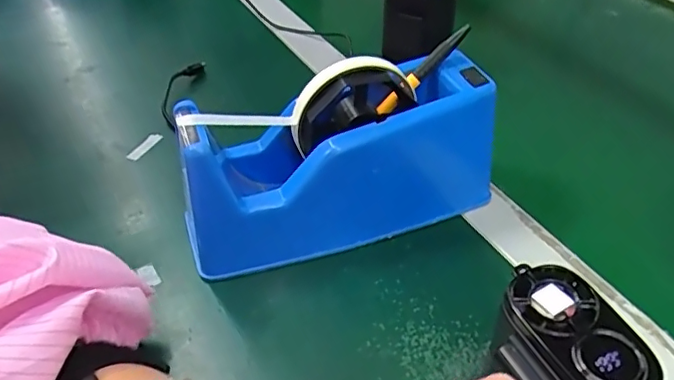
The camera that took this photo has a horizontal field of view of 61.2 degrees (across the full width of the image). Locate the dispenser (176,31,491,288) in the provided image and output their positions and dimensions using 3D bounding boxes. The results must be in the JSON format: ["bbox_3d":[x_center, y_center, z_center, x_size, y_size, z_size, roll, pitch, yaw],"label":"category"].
[{"bbox_3d":[0.002,-0.022,0.366,0.196,0.109,0.068,-12,41,-11],"label":"dispenser"}]

